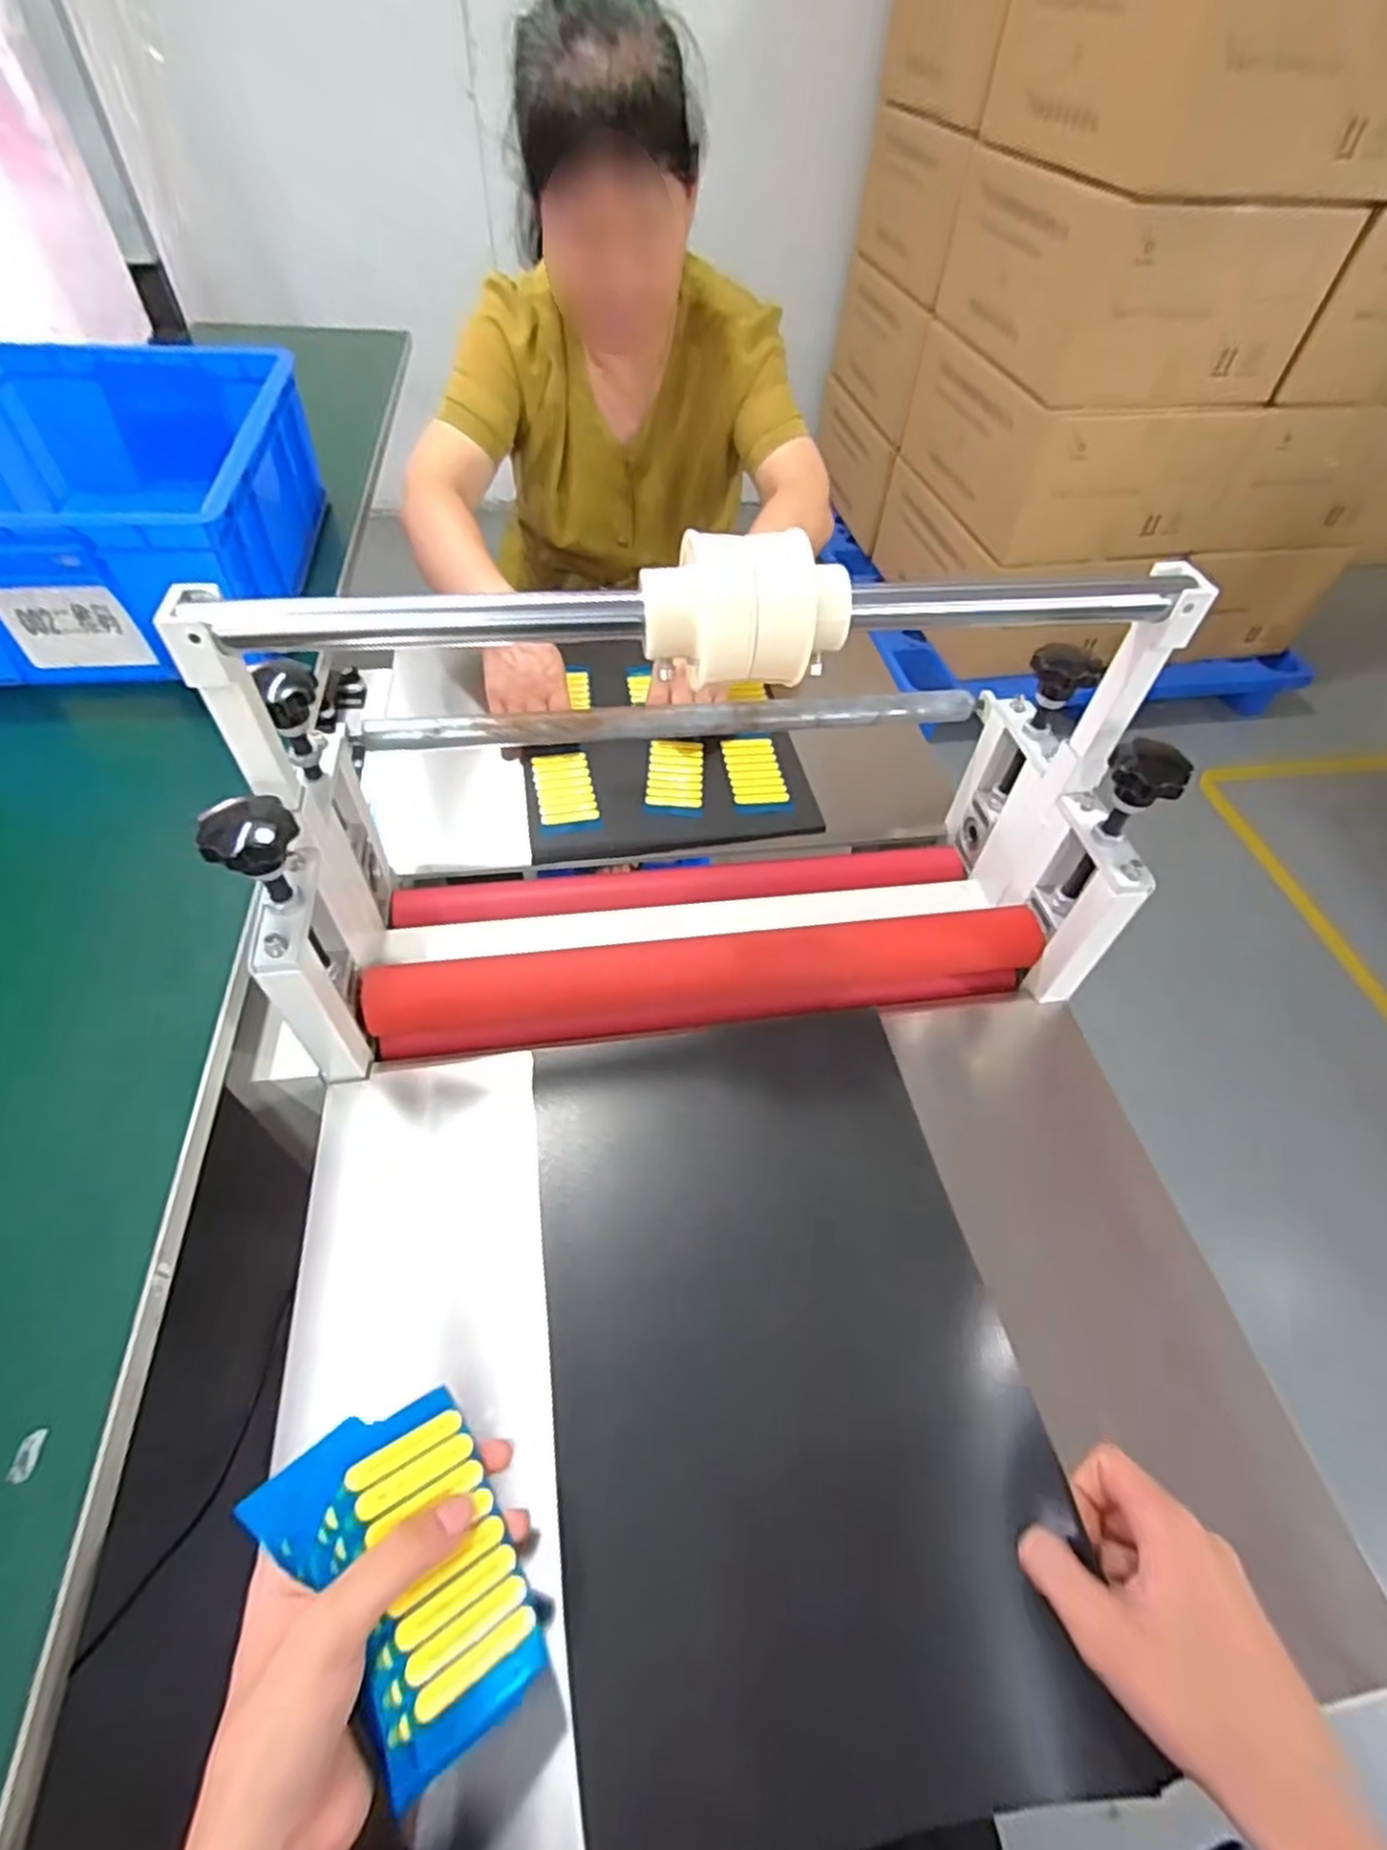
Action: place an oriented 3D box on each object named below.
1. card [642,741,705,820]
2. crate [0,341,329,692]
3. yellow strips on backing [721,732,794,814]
[{"bbox_3d":[-0.017,-0.144,0.736,0.054,0.012,0.099,4,51,-1],"label":"card"},{"bbox_3d":[-0.547,-0.401,0.727,0.299,0.147,0.399,-4,52,-7],"label":"crate"},{"bbox_3d":[0.060,-0.152,0.748,0.054,0.007,0.114,-5,52,-8],"label":"yellow strips on backing"}]

